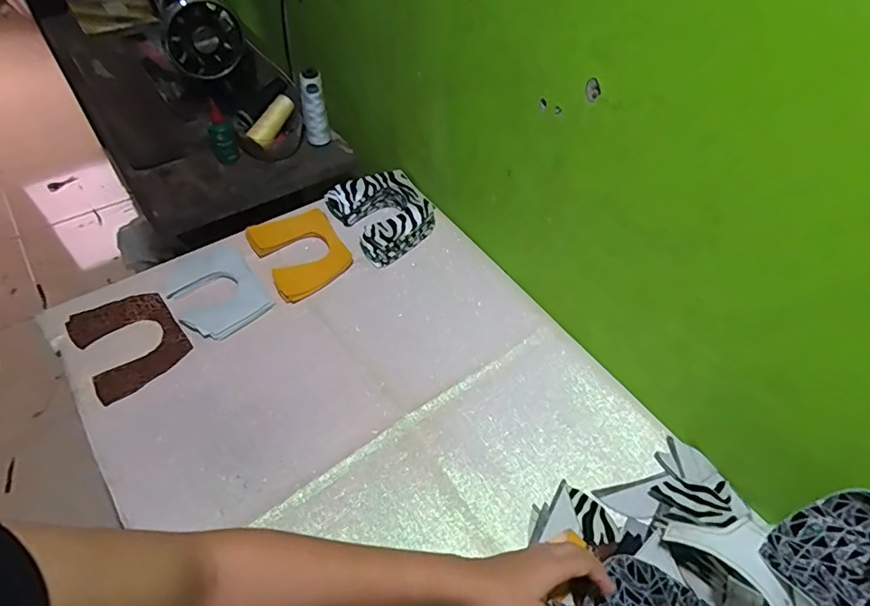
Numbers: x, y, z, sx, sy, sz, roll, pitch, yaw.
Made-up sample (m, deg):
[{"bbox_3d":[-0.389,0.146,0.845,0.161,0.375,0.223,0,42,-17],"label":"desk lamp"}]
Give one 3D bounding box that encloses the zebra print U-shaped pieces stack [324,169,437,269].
[{"bbox_3d":[-0.084,-0.152,0.849,0.141,0.049,0.161,-31,60,-25],"label":"zebra print U-shaped pieces stack"}]

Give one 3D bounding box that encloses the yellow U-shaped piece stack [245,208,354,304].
[{"bbox_3d":[-0.210,-0.084,0.803,0.124,0.018,0.153,-28,60,-24],"label":"yellow U-shaped piece stack"}]

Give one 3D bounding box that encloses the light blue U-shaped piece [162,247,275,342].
[{"bbox_3d":[-0.325,-0.022,0.749,0.114,0.010,0.160,-32,61,-25],"label":"light blue U-shaped piece"}]

